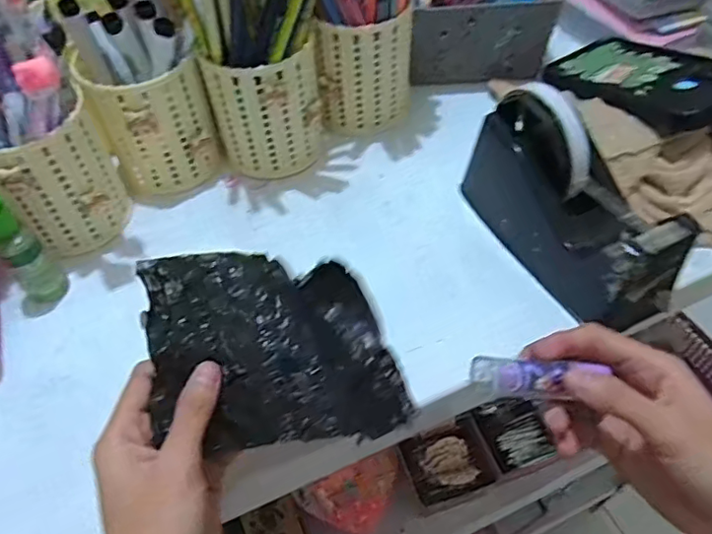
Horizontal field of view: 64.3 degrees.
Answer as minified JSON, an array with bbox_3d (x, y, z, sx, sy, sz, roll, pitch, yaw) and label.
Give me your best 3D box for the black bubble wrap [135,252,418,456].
[{"bbox_3d":[-0.037,0.041,0.289,0.124,0.034,0.097,-8,69,-19],"label":"black bubble wrap"}]

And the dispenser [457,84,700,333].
[{"bbox_3d":[0.135,-0.043,0.359,0.050,0.097,0.151,-25,54,-15],"label":"dispenser"}]

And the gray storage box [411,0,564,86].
[{"bbox_3d":[0.112,-0.231,0.519,0.123,0.074,0.100,-1,52,3],"label":"gray storage box"}]

